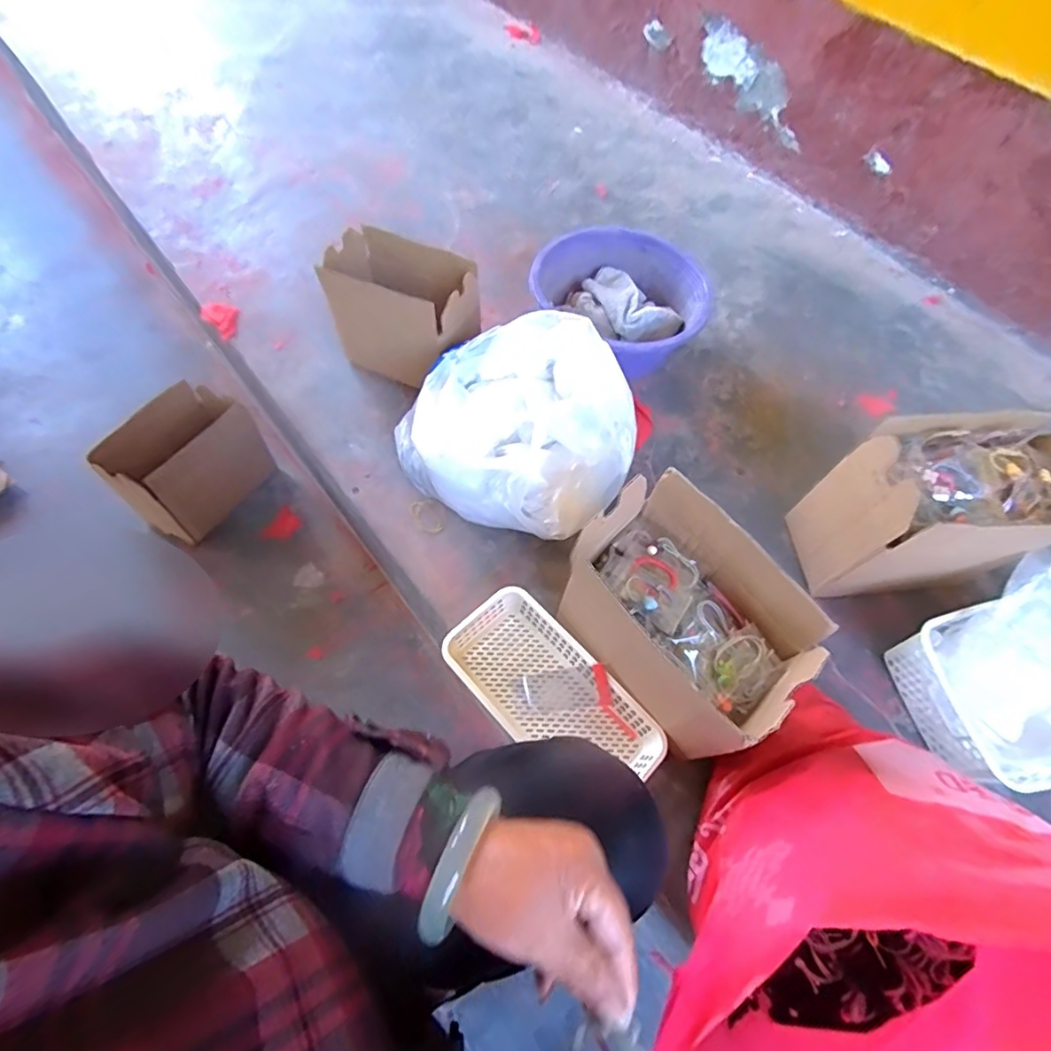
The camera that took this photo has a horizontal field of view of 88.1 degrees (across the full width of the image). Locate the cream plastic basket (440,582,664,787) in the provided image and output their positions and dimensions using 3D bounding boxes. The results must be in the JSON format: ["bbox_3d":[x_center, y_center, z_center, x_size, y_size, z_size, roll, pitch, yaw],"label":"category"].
[{"bbox_3d":[0.031,0.202,0.649,0.263,0.053,0.125,42,67,17],"label":"cream plastic basket"}]

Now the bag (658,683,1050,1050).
[{"bbox_3d":[0.293,0.317,0.442,0.240,0.286,0.363,34,64,13],"label":"bag"}]

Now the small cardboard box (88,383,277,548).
[{"bbox_3d":[-0.529,-0.091,0.868,0.126,0.175,0.202,36,65,14],"label":"small cardboard box"}]

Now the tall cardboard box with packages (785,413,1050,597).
[{"bbox_3d":[0.510,-0.008,0.700,0.238,0.233,0.147,-1,62,-5],"label":"tall cardboard box with packages"}]

